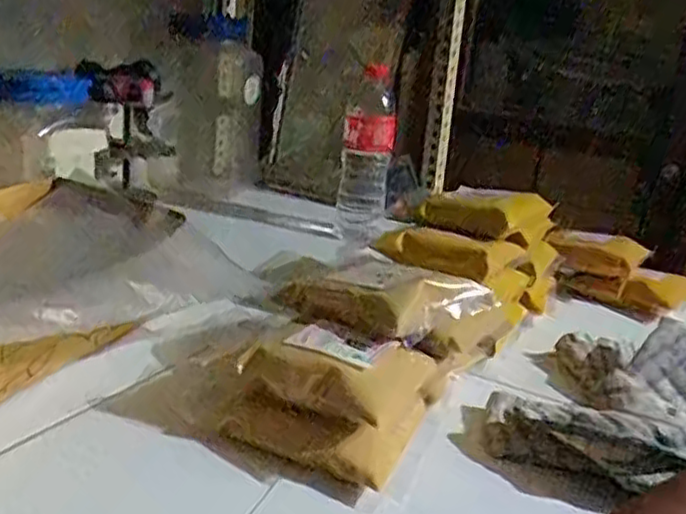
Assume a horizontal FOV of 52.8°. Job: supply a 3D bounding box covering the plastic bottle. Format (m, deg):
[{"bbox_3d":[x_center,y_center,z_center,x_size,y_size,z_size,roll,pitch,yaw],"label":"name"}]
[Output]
[{"bbox_3d":[0.030,-0.128,0.892,0.062,0.218,0.057,7,17,2],"label":"plastic bottle"}]

